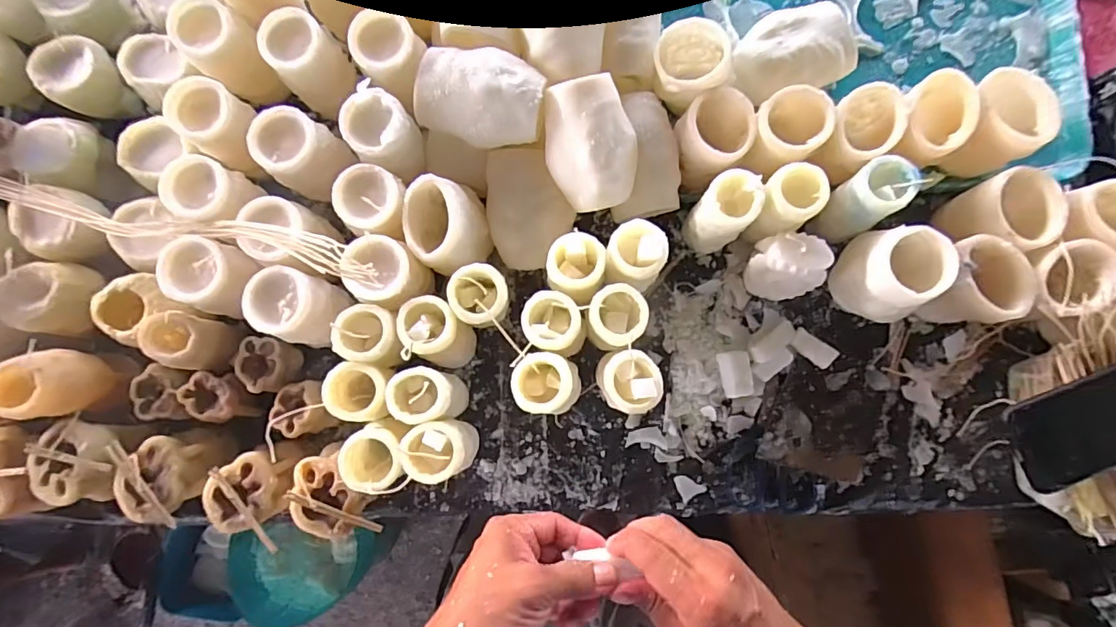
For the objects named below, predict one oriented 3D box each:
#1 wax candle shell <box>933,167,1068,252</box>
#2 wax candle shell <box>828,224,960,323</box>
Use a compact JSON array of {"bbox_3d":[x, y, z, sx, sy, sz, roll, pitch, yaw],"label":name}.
[{"bbox_3d":[0.417,-0.091,0.490,0.059,0.077,0.070,0,85,1],"label":"wax candle shell"},{"bbox_3d":[0.302,-0.033,0.473,0.061,0.091,0.079,10,85,2],"label":"wax candle shell"}]

